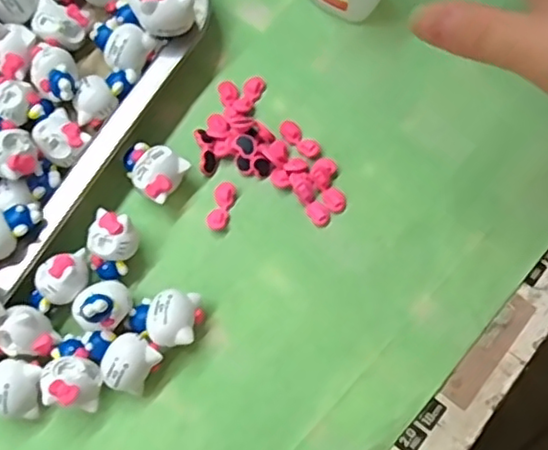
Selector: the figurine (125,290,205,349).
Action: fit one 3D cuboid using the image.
[{"bbox_3d":[-0.049,0.043,0.280,0.033,0.021,0.024,-4,74,1],"label":"figurine"}]

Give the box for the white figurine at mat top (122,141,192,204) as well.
[{"bbox_3d":[-0.058,-0.026,0.301,0.029,0.019,0.024,32,78,10],"label":"white figurine at mat top"}]

